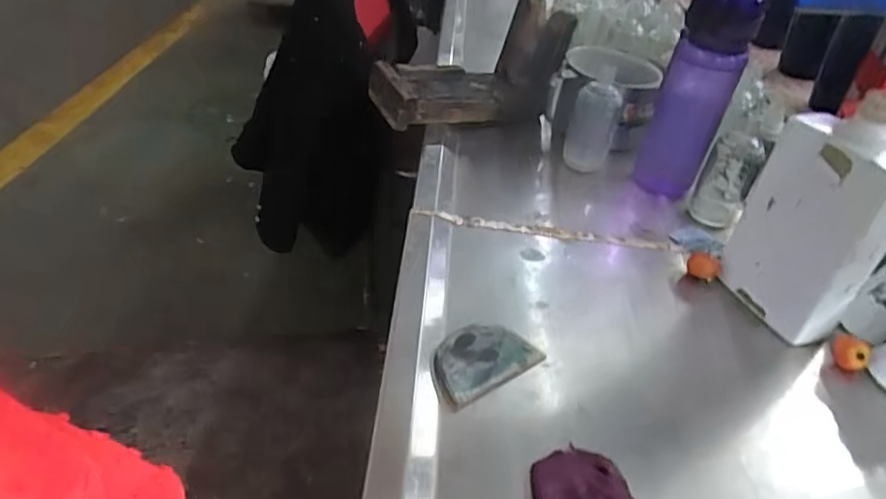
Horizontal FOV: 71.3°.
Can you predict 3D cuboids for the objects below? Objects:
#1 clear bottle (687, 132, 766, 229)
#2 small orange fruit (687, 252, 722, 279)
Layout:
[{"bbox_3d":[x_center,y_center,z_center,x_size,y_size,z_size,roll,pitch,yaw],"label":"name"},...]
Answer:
[{"bbox_3d":[0.314,-0.080,0.690,0.050,0.099,0.049,21,39,20],"label":"clear bottle"},{"bbox_3d":[0.259,0.018,0.614,0.031,0.023,0.019,19,39,17],"label":"small orange fruit"}]

